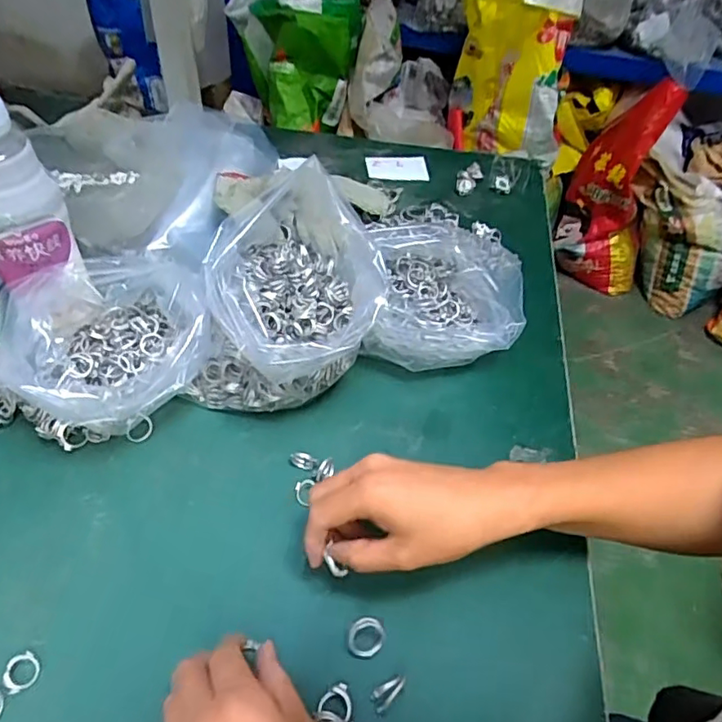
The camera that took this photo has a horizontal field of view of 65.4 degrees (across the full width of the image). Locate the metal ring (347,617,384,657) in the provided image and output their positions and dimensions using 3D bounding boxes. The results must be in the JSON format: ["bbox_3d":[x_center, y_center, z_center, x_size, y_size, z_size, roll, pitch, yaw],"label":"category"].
[{"bbox_3d":[0.003,0.168,0.342,0.023,0.005,0.023,5,82,-13],"label":"metal ring"}]

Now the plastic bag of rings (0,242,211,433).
[{"bbox_3d":[-0.189,-0.010,0.434,0.137,0.080,0.134,-19,53,-22],"label":"plastic bag of rings"}]

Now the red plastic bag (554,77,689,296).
[{"bbox_3d":[0.745,-0.484,1.611,0.276,0.559,0.205,24,50,15],"label":"red plastic bag"}]

